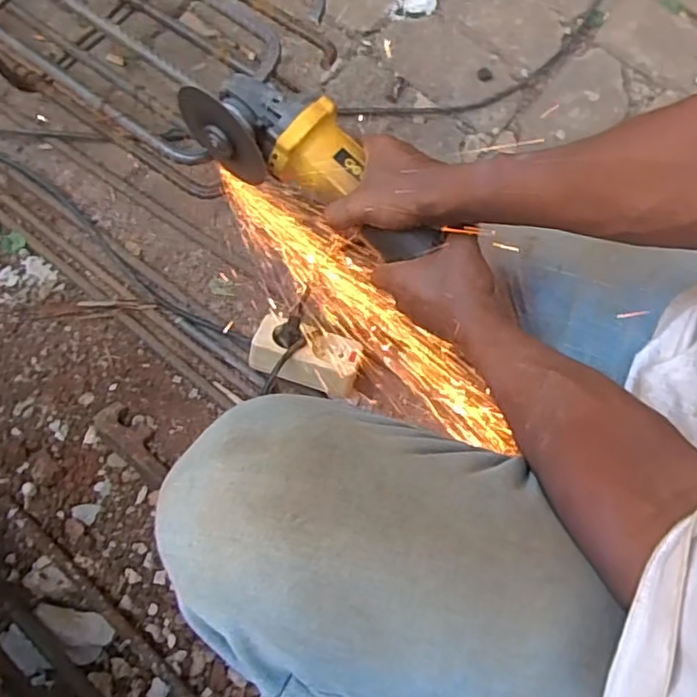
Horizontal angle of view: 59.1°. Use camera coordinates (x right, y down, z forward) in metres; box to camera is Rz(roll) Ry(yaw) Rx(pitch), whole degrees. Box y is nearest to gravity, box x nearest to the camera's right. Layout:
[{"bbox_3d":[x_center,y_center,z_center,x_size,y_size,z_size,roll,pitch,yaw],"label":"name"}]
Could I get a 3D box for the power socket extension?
[{"bbox_3d":[-0.044,0.004,0.654,0.113,0.035,0.066,19,77,3],"label":"power socket extension"}]

